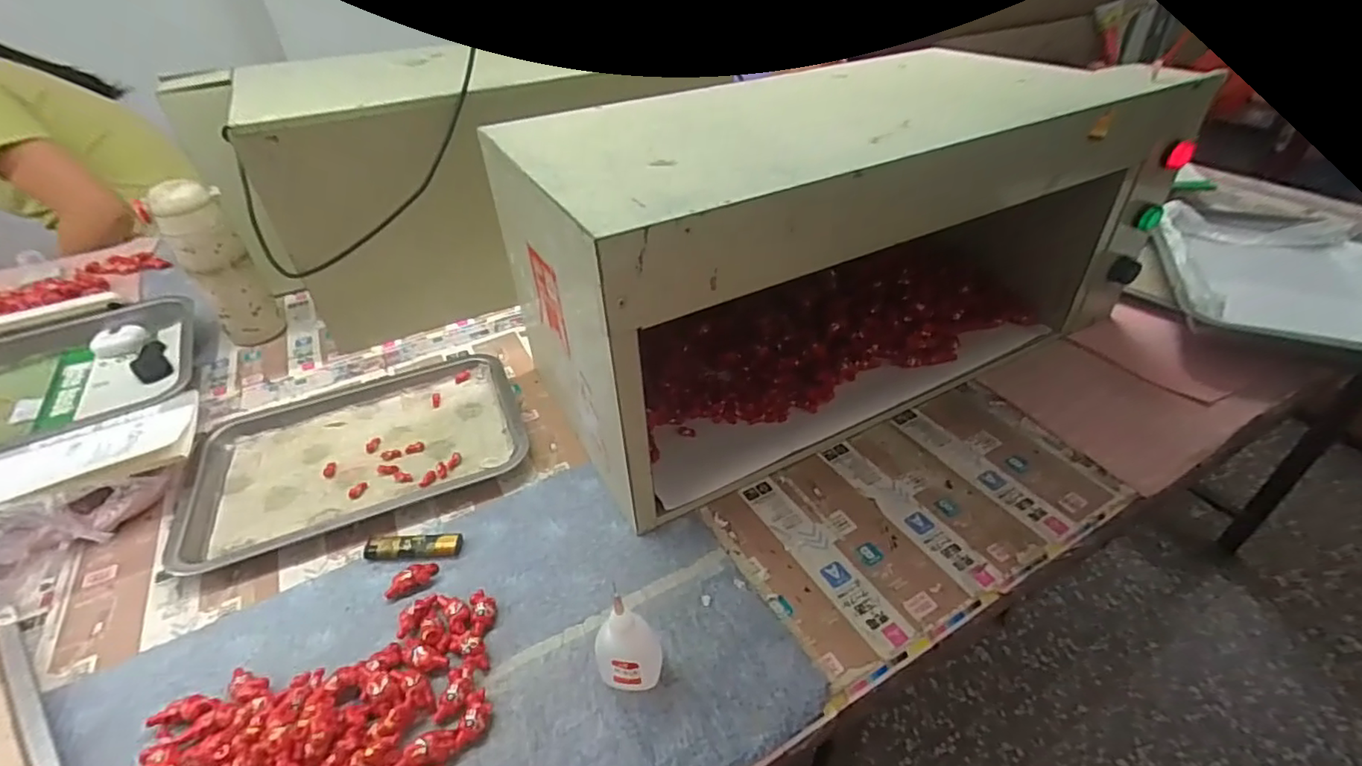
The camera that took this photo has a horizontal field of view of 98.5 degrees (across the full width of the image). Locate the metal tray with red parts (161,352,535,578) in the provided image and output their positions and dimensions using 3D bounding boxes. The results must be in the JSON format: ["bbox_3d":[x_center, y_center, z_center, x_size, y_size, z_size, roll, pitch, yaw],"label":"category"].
[{"bbox_3d":[-0.334,0.057,0.617,0.311,0.022,0.225,-18,41,-19],"label":"metal tray with red parts"}]

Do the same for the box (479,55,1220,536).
[{"bbox_3d":[0.181,-0.140,0.624,0.644,0.290,0.237,-19,42,-21],"label":"box"}]

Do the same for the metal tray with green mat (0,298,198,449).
[{"bbox_3d":[-0.769,0.003,0.681,0.353,0.046,0.242,-22,43,-24],"label":"metal tray with green mat"}]

